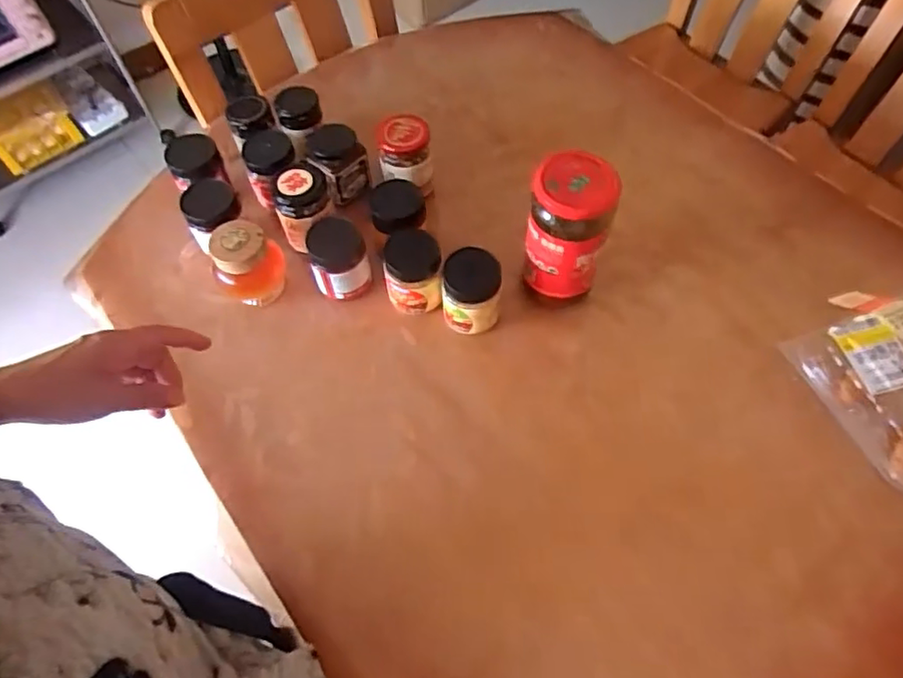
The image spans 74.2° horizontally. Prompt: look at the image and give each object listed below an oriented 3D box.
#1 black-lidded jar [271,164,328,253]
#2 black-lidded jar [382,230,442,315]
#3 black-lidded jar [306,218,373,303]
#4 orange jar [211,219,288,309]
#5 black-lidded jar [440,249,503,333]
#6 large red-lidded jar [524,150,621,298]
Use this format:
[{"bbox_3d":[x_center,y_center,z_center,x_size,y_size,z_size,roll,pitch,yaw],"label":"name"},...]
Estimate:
[{"bbox_3d":[-0.178,-0.162,0.723,0.063,0.082,0.058,-18,61,-8],"label":"black-lidded jar"},{"bbox_3d":[-0.043,-0.076,0.703,0.062,0.087,0.065,-1,60,2],"label":"black-lidded jar"},{"bbox_3d":[-0.132,-0.091,0.717,0.064,0.090,0.070,-1,60,2],"label":"black-lidded jar"},{"bbox_3d":[-0.240,-0.084,0.709,0.078,0.102,0.066,14,62,10],"label":"orange jar"},{"bbox_3d":[0.022,-0.053,0.678,0.063,0.089,0.058,-1,60,2],"label":"black-lidded jar"},{"bbox_3d":[0.126,-0.118,0.641,0.080,0.147,0.079,-1,60,2],"label":"large red-lidded jar"}]

